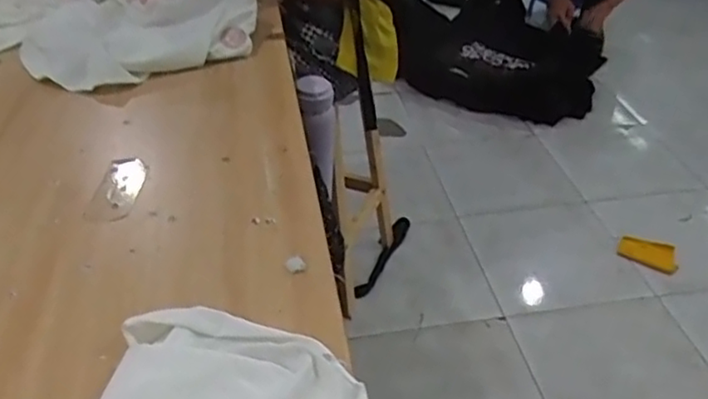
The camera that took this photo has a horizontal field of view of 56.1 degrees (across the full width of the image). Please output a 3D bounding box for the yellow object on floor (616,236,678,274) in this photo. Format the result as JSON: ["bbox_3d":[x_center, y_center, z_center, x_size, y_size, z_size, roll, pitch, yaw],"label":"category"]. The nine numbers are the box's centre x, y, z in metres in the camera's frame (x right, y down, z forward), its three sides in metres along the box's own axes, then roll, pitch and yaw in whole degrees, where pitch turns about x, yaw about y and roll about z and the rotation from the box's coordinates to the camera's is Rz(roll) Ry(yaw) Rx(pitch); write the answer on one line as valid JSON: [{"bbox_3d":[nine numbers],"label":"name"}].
[{"bbox_3d":[0.790,0.142,1.786,0.146,0.018,0.108,17,40,21],"label":"yellow object on floor"}]

